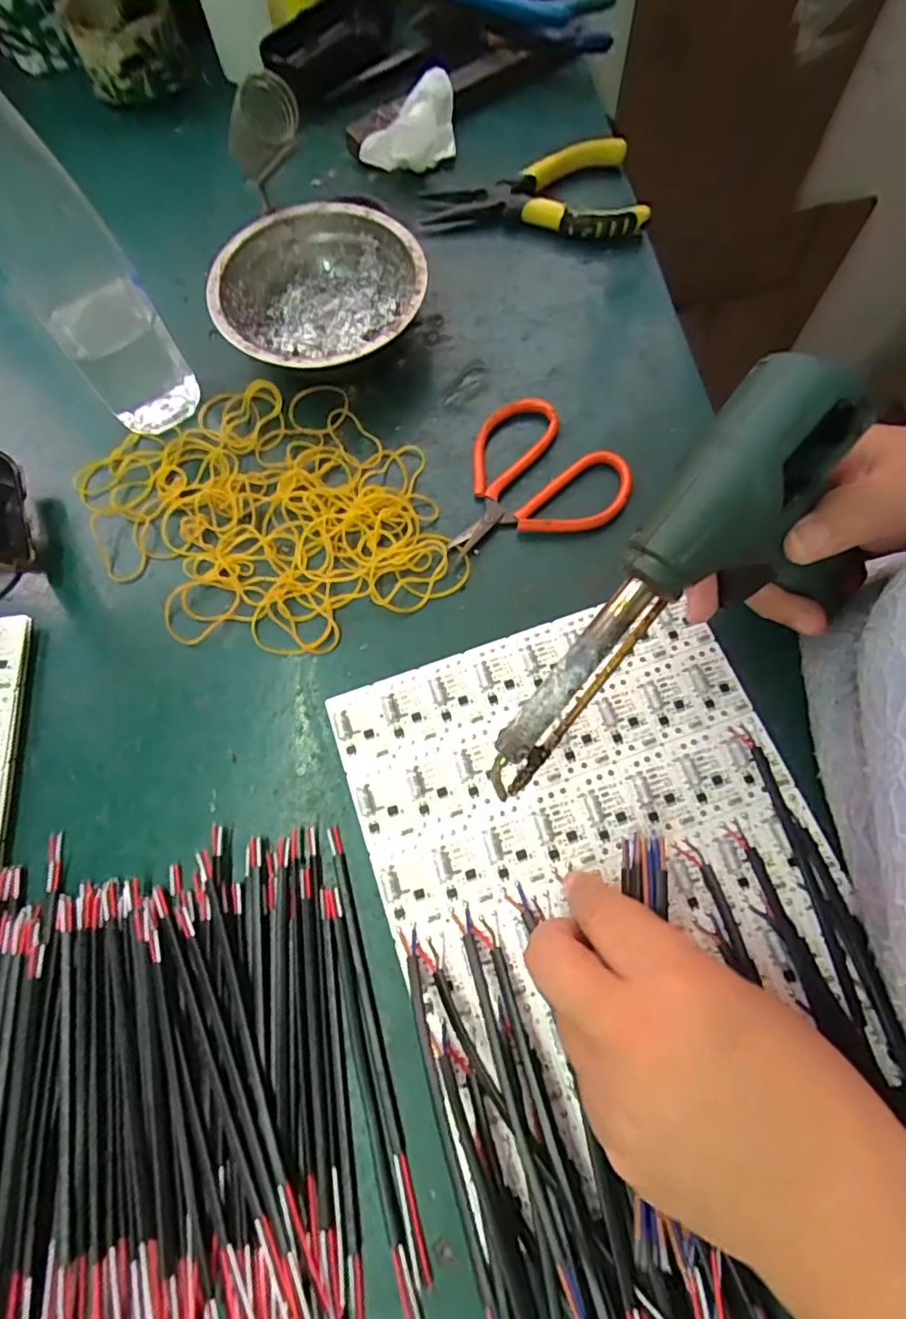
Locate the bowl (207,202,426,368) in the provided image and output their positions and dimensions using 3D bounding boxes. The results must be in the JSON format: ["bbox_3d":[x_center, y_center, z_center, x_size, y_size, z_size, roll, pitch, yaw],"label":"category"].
[{"bbox_3d":[-0.080,-0.218,0.347,0.121,0.043,0.116,0,71,0],"label":"bowl"}]

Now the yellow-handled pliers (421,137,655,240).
[{"bbox_3d":[0.053,-0.311,0.371,0.140,0.030,0.061,-3,71,-1],"label":"yellow-handled pliers"}]

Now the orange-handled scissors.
[{"bbox_3d":[0.045,-0.111,0.326,0.105,0.009,0.088,-13,72,-4],"label":"orange-handled scissors"}]

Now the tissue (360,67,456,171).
[{"bbox_3d":[-0.031,-0.368,0.383,0.064,0.039,0.052,-3,71,-1],"label":"tissue"}]

